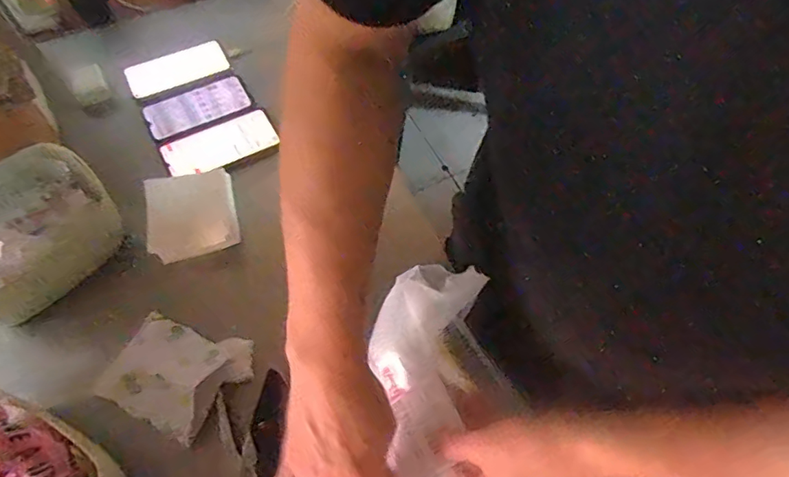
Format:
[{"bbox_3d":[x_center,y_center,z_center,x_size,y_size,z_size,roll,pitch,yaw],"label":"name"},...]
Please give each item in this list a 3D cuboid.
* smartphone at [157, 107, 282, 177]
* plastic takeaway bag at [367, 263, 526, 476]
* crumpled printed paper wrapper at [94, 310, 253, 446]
[{"bbox_3d":[-0.251,-0.135,0.768,0.158,0.011,0.085,-28,68,-16],"label":"smartphone"},{"bbox_3d":[0.053,0.144,0.468,0.115,0.077,0.262,-14,59,-10],"label":"plastic takeaway bag"},{"bbox_3d":[-0.248,0.147,0.604,0.148,0.039,0.123,24,64,9],"label":"crumpled printed paper wrapper"}]

